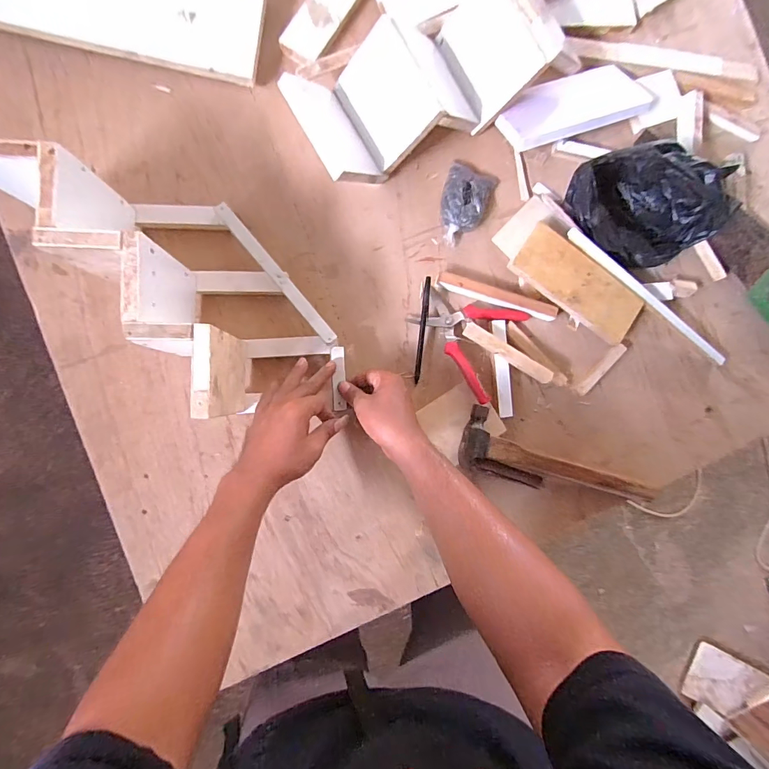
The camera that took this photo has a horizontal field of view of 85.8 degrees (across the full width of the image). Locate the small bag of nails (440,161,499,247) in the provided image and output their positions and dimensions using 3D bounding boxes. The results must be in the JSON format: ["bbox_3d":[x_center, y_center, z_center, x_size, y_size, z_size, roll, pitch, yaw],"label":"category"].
[{"bbox_3d":[0.118,-0.272,0.614,0.072,0.029,0.128,23,84,-6],"label":"small bag of nails"}]

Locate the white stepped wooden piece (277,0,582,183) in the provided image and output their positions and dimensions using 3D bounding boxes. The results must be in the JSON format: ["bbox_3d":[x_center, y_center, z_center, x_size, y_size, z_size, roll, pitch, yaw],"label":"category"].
[{"bbox_3d":[0.069,-0.428,0.570,0.407,0.120,0.167,-30,92,-9],"label":"white stepped wooden piece"}]

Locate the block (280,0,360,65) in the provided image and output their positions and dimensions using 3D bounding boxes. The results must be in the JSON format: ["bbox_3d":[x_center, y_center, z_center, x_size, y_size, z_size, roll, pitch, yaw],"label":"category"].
[{"bbox_3d":[-0.074,-0.555,0.596,0.058,0.013,0.209,32,83,-5],"label":"block"}]

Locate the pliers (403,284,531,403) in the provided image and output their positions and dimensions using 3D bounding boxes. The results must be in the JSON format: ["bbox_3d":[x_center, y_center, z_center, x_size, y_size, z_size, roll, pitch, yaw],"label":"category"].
[{"bbox_3d":[0.115,-0.076,0.601,0.151,0.028,0.150,31,83,-5],"label":"pliers"}]

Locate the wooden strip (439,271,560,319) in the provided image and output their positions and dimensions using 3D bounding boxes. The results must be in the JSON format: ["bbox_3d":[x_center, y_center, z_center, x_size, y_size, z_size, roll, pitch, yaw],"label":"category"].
[{"bbox_3d":[0.171,-0.131,0.617,0.183,0.014,0.030,15,85,-6],"label":"wooden strip"}]

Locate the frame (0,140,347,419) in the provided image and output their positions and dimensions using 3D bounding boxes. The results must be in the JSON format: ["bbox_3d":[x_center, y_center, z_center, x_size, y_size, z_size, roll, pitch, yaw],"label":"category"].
[{"bbox_3d":[-0.212,-0.117,0.481,0.165,0.173,0.396,-42,90,-5],"label":"frame"}]

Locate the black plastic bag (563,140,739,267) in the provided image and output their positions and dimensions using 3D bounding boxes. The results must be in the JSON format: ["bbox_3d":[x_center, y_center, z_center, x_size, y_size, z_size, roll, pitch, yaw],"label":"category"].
[{"bbox_3d":[0.375,-0.259,0.598,0.162,0.113,0.177,-28,92,-9],"label":"black plastic bag"}]

